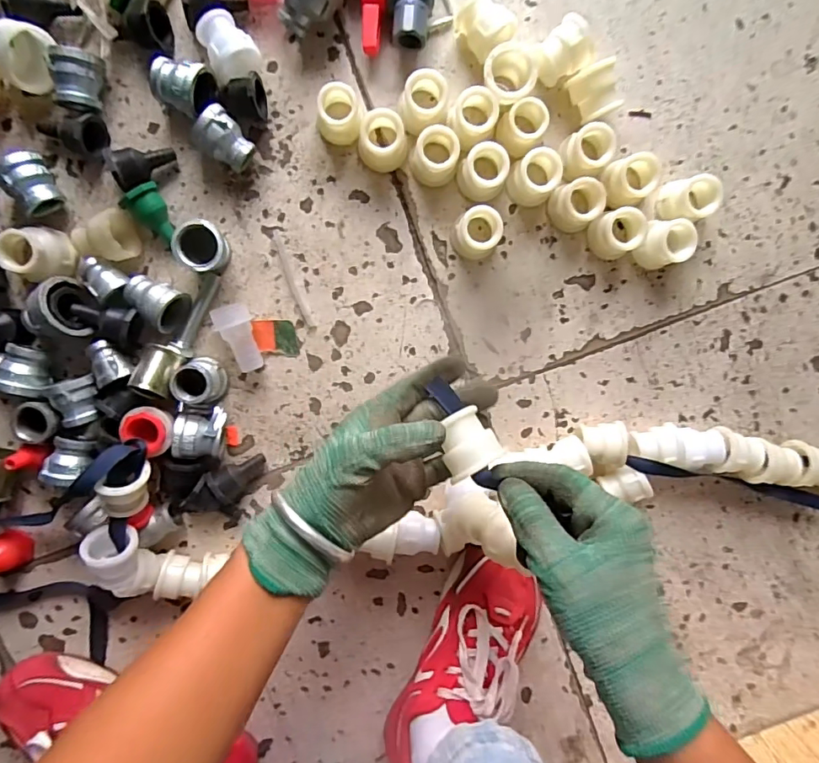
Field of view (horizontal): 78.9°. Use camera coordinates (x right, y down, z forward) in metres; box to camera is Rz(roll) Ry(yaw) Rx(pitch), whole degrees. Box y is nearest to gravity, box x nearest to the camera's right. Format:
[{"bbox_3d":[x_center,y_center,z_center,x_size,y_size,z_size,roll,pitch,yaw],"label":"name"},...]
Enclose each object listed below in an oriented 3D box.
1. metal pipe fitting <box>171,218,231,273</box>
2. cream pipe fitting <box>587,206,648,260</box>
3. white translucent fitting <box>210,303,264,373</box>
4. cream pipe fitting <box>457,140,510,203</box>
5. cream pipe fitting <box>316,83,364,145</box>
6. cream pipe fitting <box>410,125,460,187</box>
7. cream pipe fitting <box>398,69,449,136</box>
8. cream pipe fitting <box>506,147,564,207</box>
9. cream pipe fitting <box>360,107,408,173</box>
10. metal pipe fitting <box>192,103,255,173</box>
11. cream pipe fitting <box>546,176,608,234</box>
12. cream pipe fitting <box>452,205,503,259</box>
[{"bbox_3d":[-0.175,-0.113,0.419,0.037,0.040,0.039,0,97,-3],"label":"metal pipe fitting"},{"bbox_3d":[0.183,-0.130,0.441,0.037,0.037,0.039,0,97,-3],"label":"cream pipe fitting"},{"bbox_3d":[-0.147,-0.038,0.435,0.028,0.023,0.059,-19,113,-1],"label":"white translucent fitting"},{"bbox_3d":[0.064,-0.180,0.429,0.040,0.037,0.038,0,97,-3],"label":"cream pipe fitting"},{"bbox_3d":[-0.059,-0.220,0.418,0.036,0.036,0.042,-23,97,0],"label":"cream pipe fitting"},{"bbox_3d":[0.021,-0.192,0.425,0.037,0.036,0.039,0,97,-3],"label":"cream pipe fitting"},{"bbox_3d":[0.011,-0.234,0.419,0.037,0.040,0.037,-9,97,-2],"label":"cream pipe fitting"},{"bbox_3d":[0.110,-0.177,0.435,0.039,0.040,0.040,0,97,-3],"label":"cream pipe fitting"},{"bbox_3d":[-0.022,-0.203,0.422,0.040,0.036,0.038,0,97,-3],"label":"cream pipe fitting"},{"bbox_3d":[-0.152,-0.198,0.415,0.040,0.042,0.035,43,93,-7],"label":"metal pipe fitting"},{"bbox_3d":[0.146,-0.154,0.436,0.035,0.040,0.039,-25,97,0],"label":"cream pipe fitting"},{"bbox_3d":[0.059,-0.130,0.434,0.039,0.039,0.037,0,97,-3],"label":"cream pipe fitting"}]

